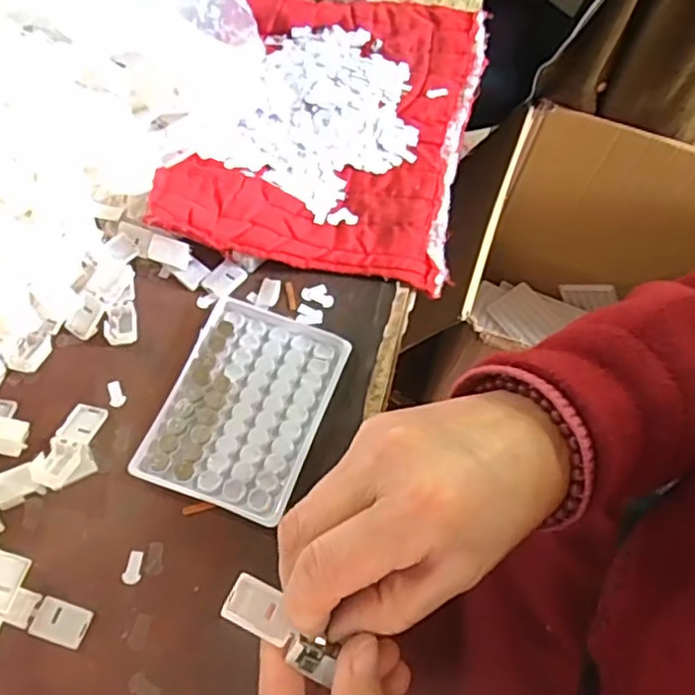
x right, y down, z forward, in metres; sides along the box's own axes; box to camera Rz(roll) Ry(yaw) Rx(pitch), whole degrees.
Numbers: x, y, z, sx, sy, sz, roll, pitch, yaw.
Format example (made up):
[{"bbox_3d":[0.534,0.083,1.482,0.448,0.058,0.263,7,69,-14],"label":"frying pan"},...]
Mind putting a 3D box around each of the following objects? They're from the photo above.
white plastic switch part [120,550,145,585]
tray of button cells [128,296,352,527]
[{"bbox_3d":[-0.117,0.121,0.358,0.011,0.004,0.018,14,63,5],"label":"white plastic switch part"},{"bbox_3d":[-0.064,0.034,0.404,0.096,0.007,0.128,19,64,8],"label":"tray of button cells"}]

